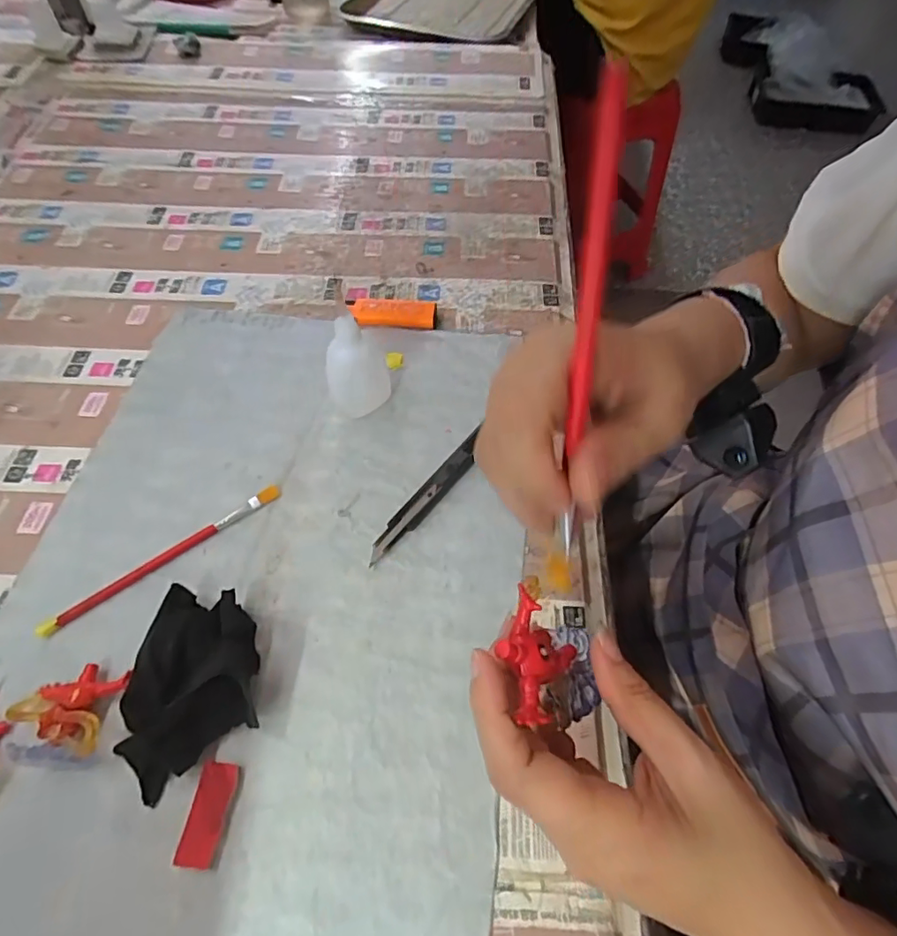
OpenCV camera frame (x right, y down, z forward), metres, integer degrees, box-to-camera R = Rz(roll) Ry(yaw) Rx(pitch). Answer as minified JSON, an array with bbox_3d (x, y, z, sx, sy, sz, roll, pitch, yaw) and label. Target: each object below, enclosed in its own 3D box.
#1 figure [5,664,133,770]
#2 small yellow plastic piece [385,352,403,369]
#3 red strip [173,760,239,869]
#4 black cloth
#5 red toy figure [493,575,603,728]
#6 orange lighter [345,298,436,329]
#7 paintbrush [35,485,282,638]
[{"bbox_3d":[-0.203,0.127,0.276,0.053,0.027,0.048,5,59,2],"label":"figure"},{"bbox_3d":[-0.043,-0.086,0.423,0.014,0.005,0.014,1,59,-1],"label":"small yellow plastic piece"},{"bbox_3d":[-0.118,0.170,0.261,0.019,0.005,0.042,4,59,1],"label":"red strip"},{"bbox_3d":[-0.136,0.113,0.282,0.063,0.032,0.097,-6,59,-5],"label":"black cloth"},{"bbox_3d":[0.032,0.077,0.207,0.050,0.029,0.045,21,48,-39],"label":"red toy figure"},{"bbox_3d":[-0.047,-0.129,0.442,0.073,0.014,0.024,2,59,0],"label":"orange lighter"},{"bbox_3d":[-0.177,0.054,0.334,0.155,0.006,0.012,-33,65,-19],"label":"paintbrush"}]

